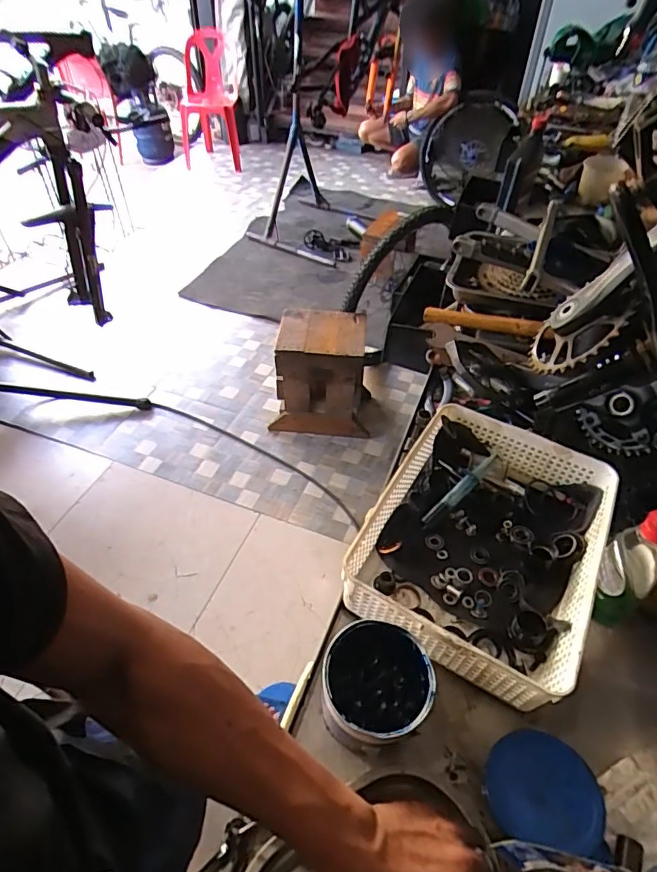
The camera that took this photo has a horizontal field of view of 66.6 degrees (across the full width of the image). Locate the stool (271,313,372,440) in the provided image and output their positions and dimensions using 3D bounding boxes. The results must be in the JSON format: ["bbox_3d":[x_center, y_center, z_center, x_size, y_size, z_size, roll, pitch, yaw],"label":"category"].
[{"bbox_3d":[-0.023,-0.231,1.896,0.341,0.412,0.244,5,47,3],"label":"stool"}]

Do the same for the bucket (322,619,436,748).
[{"bbox_3d":[0.043,0.244,0.493,0.101,0.080,0.112,-6,47,-8],"label":"bucket"}]

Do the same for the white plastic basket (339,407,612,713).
[{"bbox_3d":[0.190,0.124,0.618,0.249,0.078,0.327,24,51,20],"label":"white plastic basket"}]

